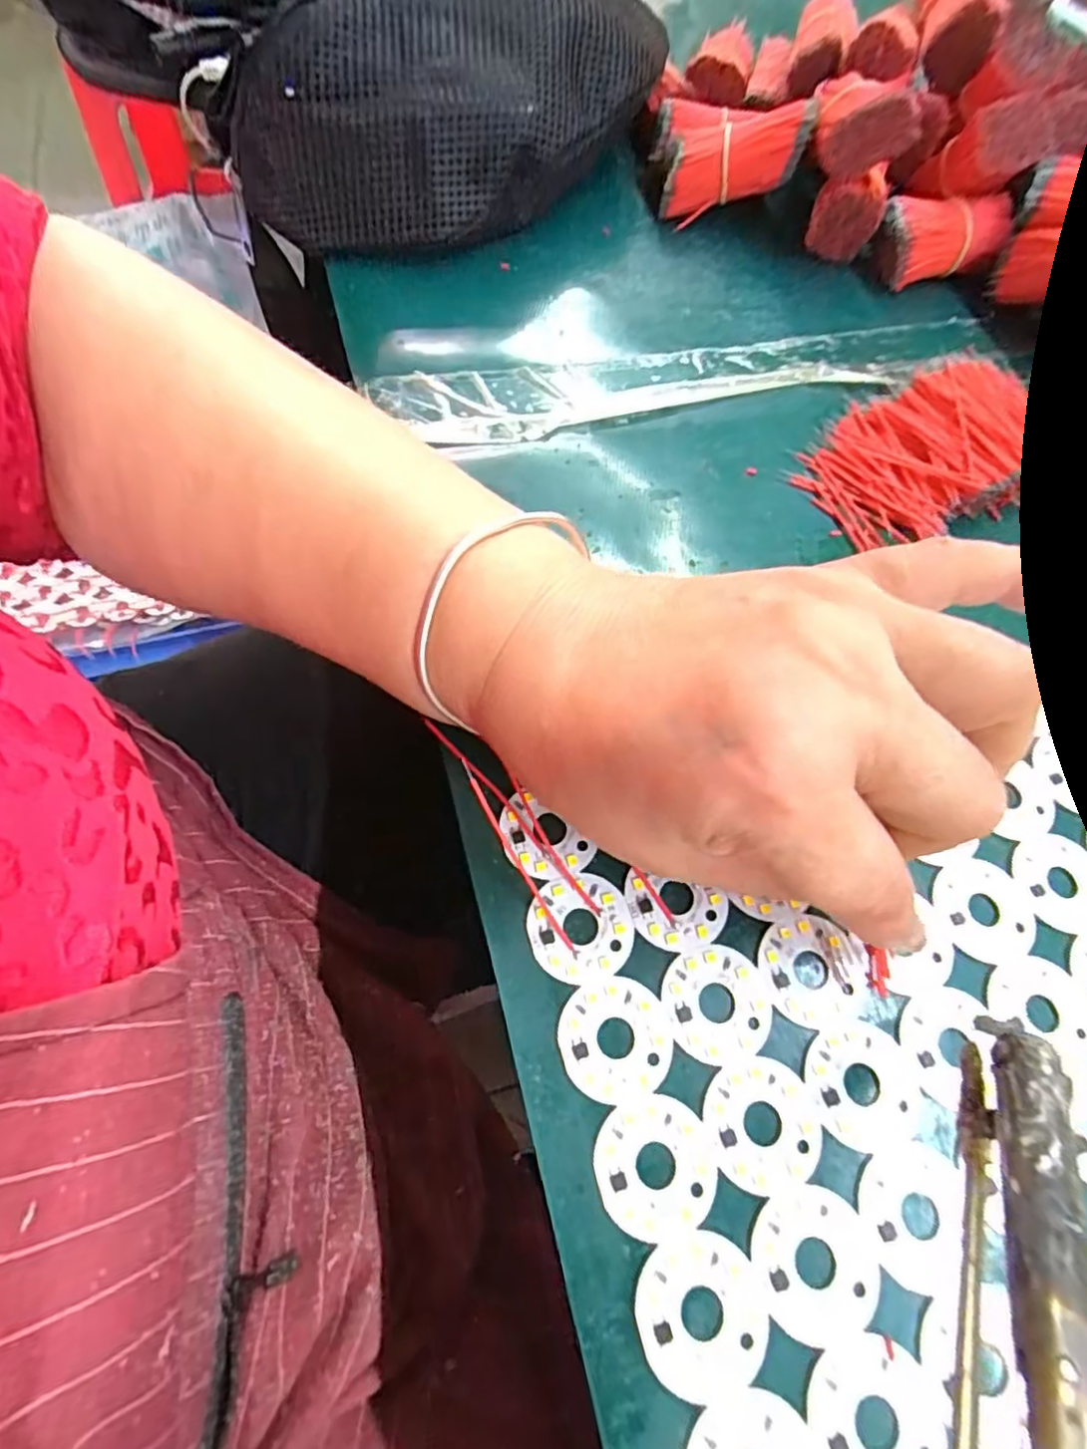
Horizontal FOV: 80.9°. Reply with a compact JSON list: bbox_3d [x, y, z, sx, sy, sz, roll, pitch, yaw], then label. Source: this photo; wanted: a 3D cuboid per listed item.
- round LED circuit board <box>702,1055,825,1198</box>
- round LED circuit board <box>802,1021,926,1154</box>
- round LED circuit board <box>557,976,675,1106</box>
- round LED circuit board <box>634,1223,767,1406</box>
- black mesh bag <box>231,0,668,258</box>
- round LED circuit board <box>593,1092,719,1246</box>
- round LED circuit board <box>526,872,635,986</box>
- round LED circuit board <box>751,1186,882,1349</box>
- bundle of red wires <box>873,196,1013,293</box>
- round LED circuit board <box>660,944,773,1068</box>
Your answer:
[{"bbox_3d":[0.058,0.106,0.168,0.031,0.004,0.031,1,64,-3],"label":"round LED circuit board"},{"bbox_3d":[0.088,0.099,0.175,0.032,0.004,0.030,1,64,-3],"label":"round LED circuit board"},{"bbox_3d":[0.020,0.086,0.175,0.030,0.004,0.030,1,64,-3],"label":"round LED circuit board"},{"bbox_3d":[0.038,0.140,0.151,0.030,0.004,0.030,1,64,-3],"label":"round LED circuit board"},{"bbox_3d":[-0.037,-0.316,0.314,0.224,0.088,0.117,-40,73,-20],"label":"black mesh bag"},{"bbox_3d":[0.029,0.113,0.163,0.030,0.004,0.030,1,64,-3],"label":"round LED circuit board"},{"bbox_3d":[0.011,0.060,0.188,0.031,0.004,0.031,1,64,-3],"label":"round LED circuit board"},{"bbox_3d":[0.067,0.133,0.156,0.031,0.004,0.031,1,64,-3],"label":"round LED circuit board"},{"bbox_3d":[0.207,-0.254,0.336,0.062,0.031,0.027,-12,66,-10],"label":"bundle of red wires"},{"bbox_3d":[0.050,0.079,0.181,0.031,0.004,0.030,1,64,-3],"label":"round LED circuit board"}]

